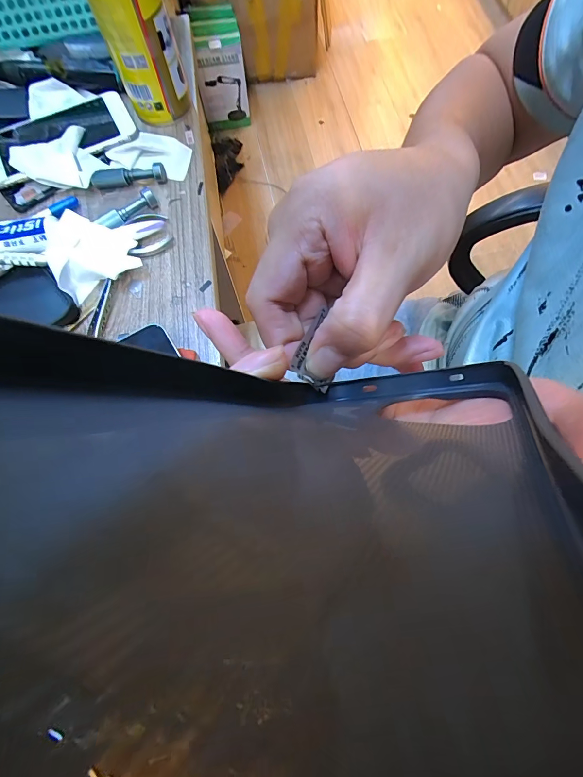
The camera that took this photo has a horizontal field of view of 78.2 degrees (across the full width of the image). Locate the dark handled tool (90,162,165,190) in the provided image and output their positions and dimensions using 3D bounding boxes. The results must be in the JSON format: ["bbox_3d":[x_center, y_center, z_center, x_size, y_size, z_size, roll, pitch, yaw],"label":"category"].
[{"bbox_3d":[-0.168,-0.217,0.365,0.075,0.012,0.016,-9,71,-2],"label":"dark handled tool"}]

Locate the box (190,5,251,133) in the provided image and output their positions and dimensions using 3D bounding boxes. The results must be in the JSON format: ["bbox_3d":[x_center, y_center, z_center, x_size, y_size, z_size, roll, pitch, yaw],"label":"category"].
[{"bbox_3d":[-0.267,-1.207,1.363,0.176,0.253,0.270,-8,71,0],"label":"box"}]

